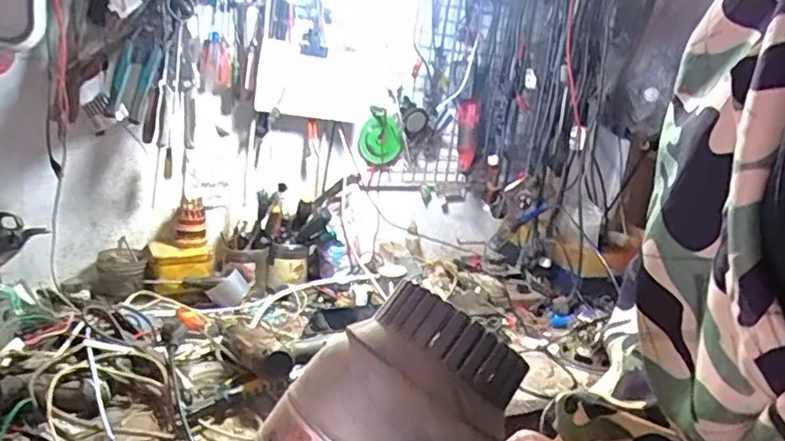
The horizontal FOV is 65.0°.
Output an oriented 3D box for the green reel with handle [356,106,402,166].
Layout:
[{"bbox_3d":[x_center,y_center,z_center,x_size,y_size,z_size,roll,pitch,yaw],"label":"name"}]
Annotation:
[{"bbox_3d":[-0.023,-0.159,1.224,0.098,0.096,0.016,36,-3,-30],"label":"green reel with handle"}]

